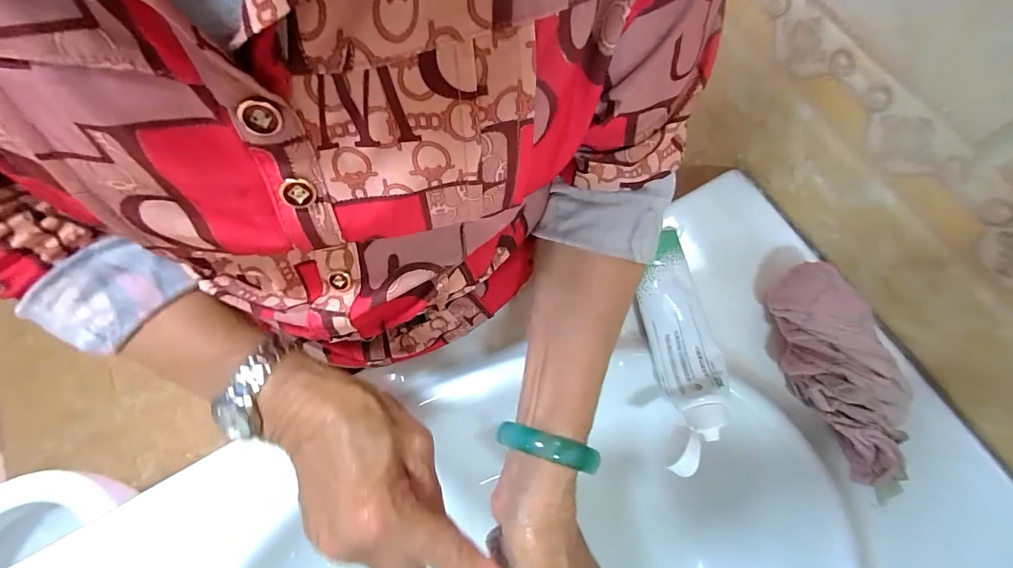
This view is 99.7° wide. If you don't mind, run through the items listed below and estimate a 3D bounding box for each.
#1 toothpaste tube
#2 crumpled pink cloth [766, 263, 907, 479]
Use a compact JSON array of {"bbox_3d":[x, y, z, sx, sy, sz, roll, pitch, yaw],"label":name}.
[{"bbox_3d":[0.142,0.049,0.341,0.059,0.041,0.184,-2,70,1],"label":"toothpaste tube"},{"bbox_3d":[0.253,0.066,0.328,0.056,0.056,0.167,-13,70,-3],"label":"crumpled pink cloth"}]

